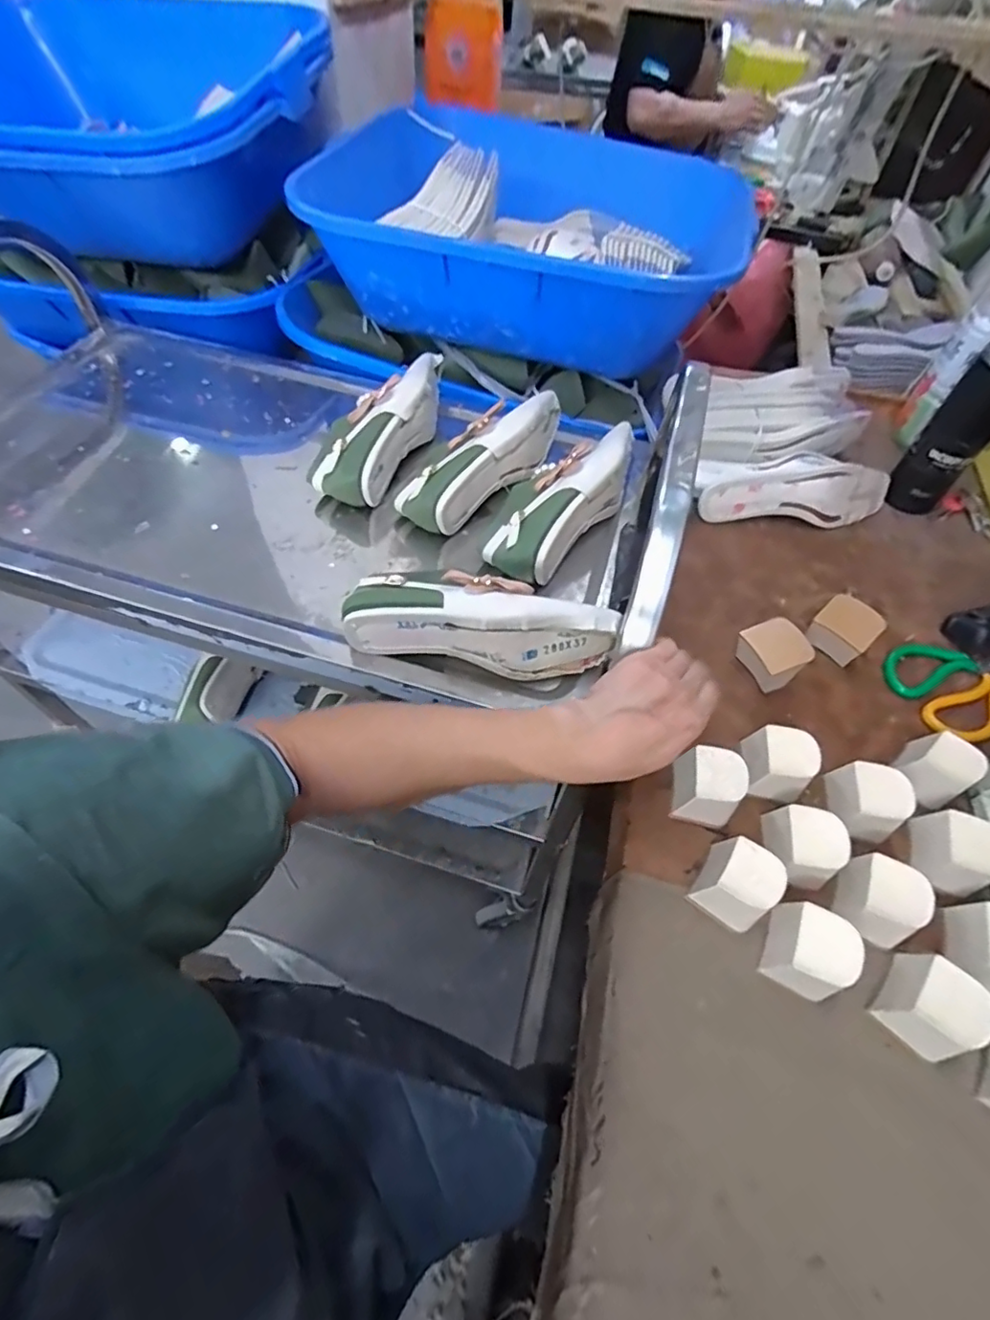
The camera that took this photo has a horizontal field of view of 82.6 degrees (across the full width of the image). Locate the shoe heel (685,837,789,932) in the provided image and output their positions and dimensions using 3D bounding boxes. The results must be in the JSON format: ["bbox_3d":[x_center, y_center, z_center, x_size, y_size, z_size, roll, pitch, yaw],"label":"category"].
[{"bbox_3d":[0.185,0.167,0.421,0.052,0.045,0.056,32,58,17],"label":"shoe heel"}]

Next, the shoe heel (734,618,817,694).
[{"bbox_3d":[0.268,0.000,0.551,0.048,0.062,0.060,-13,57,-13],"label":"shoe heel"}]

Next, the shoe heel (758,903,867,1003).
[{"bbox_3d":[0.223,0.205,0.399,0.047,0.047,0.051,24,56,12],"label":"shoe heel"}]

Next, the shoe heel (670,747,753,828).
[{"bbox_3d":[0.179,0.104,0.466,0.052,0.038,0.059,12,55,4],"label":"shoe heel"}]

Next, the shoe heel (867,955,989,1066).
[{"bbox_3d":[0.298,0.235,0.382,0.046,0.045,0.054,38,60,21],"label":"shoe heel"}]

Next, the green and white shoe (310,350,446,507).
[{"bbox_3d":[-0.130,-0.275,0.669,0.086,0.092,0.240,23,56,12],"label":"green and white shoe"}]

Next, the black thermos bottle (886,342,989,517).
[{"bbox_3d":[0.550,-0.282,0.647,0.059,0.233,0.068,-35,64,-25],"label":"black thermos bottle"}]

